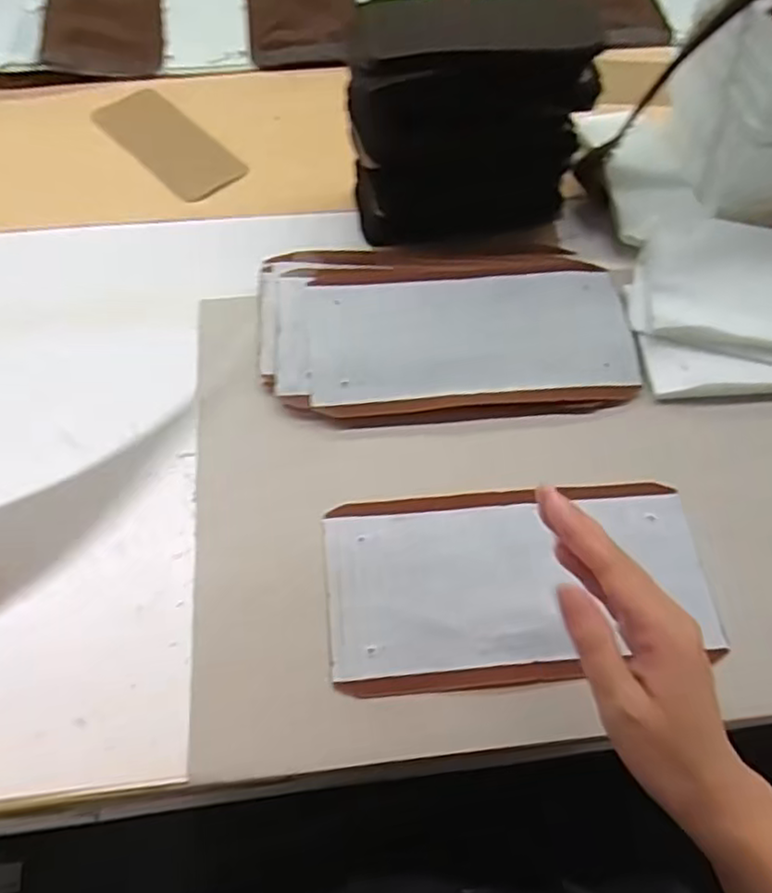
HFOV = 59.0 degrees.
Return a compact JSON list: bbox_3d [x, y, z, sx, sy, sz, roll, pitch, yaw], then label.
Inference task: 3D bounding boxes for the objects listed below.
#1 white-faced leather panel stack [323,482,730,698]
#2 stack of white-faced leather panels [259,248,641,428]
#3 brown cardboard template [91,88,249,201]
[{"bbox_3d":[0.087,0.089,0.458,0.249,0.018,0.131,-5,63,-6],"label":"white-faced leather panel stack"},{"bbox_3d":[0.046,-0.098,0.539,0.282,0.025,0.163,-2,62,-4],"label":"stack of white-faced leather panels"},{"bbox_3d":[-0.205,-0.287,0.645,0.068,0.004,0.158,-41,71,-21],"label":"brown cardboard template"}]

